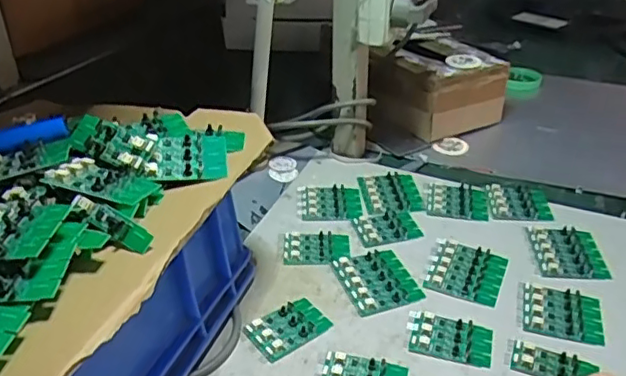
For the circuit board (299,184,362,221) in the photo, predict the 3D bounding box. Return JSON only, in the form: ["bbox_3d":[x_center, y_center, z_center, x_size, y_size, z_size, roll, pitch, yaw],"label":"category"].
[{"bbox_3d":[0.017,0.013,0.629,0.063,0.006,0.057,-1,32,-1],"label":"circuit board"}]

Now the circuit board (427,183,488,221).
[{"bbox_3d":[0.152,0.012,0.635,0.059,0.005,0.057,4,32,8],"label":"circuit board"}]

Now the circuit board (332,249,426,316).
[{"bbox_3d":[0.057,0.079,0.533,0.061,0.004,0.070,-12,34,-18],"label":"circuit board"}]

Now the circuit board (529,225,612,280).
[{"bbox_3d":[0.240,0.059,0.566,0.064,0.004,0.072,4,32,7],"label":"circuit board"}]

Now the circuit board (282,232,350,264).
[{"bbox_3d":[0.004,0.056,0.570,0.062,0.005,0.042,1,32,1],"label":"circuit board"}]

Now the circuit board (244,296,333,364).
[{"bbox_3d":[-0.020,0.112,0.487,0.062,0.007,0.042,-21,37,-30],"label":"circuit board"}]

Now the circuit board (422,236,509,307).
[{"bbox_3d":[0.139,0.073,0.543,0.063,0.004,0.068,13,34,20],"label":"circuit board"}]

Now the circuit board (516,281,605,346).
[{"bbox_3d":[0.205,0.101,0.502,0.067,0.004,0.057,7,32,12],"label":"circuit board"}]

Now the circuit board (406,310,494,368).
[{"bbox_3d":[0.109,0.118,0.478,0.066,0.005,0.042,9,33,15],"label":"circuit board"}]

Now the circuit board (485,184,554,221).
[{"bbox_3d":[0.219,0.013,0.633,0.066,0.006,0.063,3,32,5],"label":"circuit board"}]

